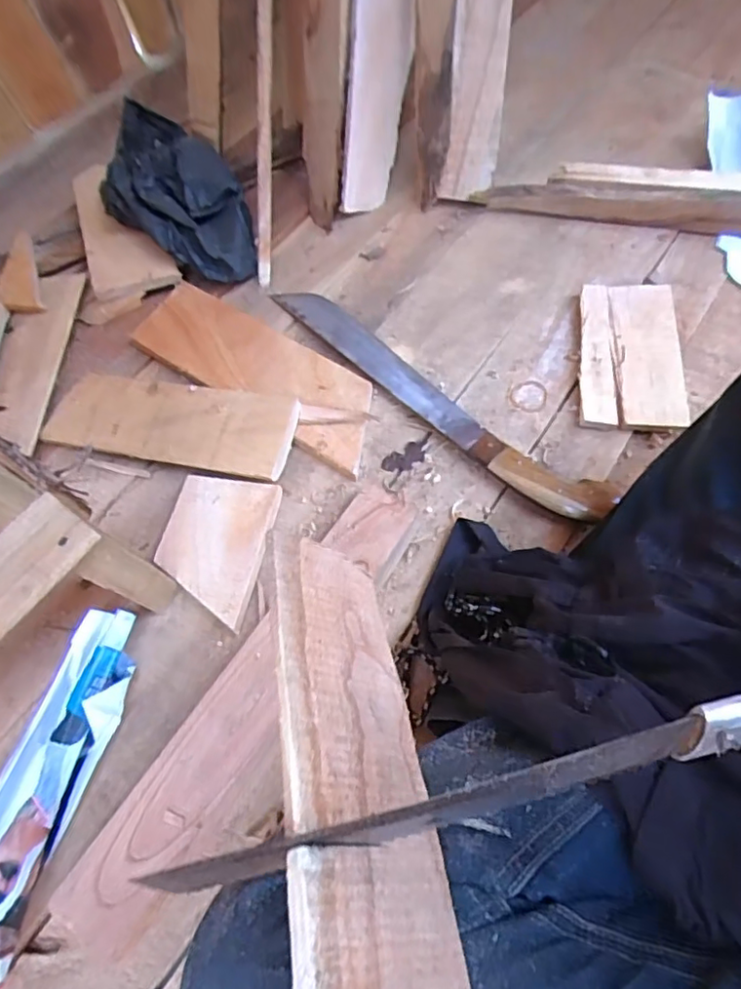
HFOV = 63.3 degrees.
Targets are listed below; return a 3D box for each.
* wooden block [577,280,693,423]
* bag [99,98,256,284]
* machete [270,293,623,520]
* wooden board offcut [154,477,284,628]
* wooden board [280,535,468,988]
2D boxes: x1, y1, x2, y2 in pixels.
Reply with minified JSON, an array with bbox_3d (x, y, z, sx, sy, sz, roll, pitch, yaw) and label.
[{"bbox_3d":[0.264,-0.145,0.614,0.096,0.019,0.180,7,63,8],"label":"wooden block"},{"bbox_3d":[-0.232,-0.356,0.714,0.144,0.075,0.253,-19,62,-6],"label":"bag"},{"bbox_3d":[0.054,-0.108,0.609,0.421,0.026,0.059,40,71,22],"label":"machete"},{"bbox_3d":[-0.142,0.047,0.547,0.096,0.019,0.133,9,63,9],"label":"wooden board offcut"},{"bbox_3d":[0.005,0.151,0.197,0.008,0.078,0.327,-38,44,26],"label":"wooden board"}]

